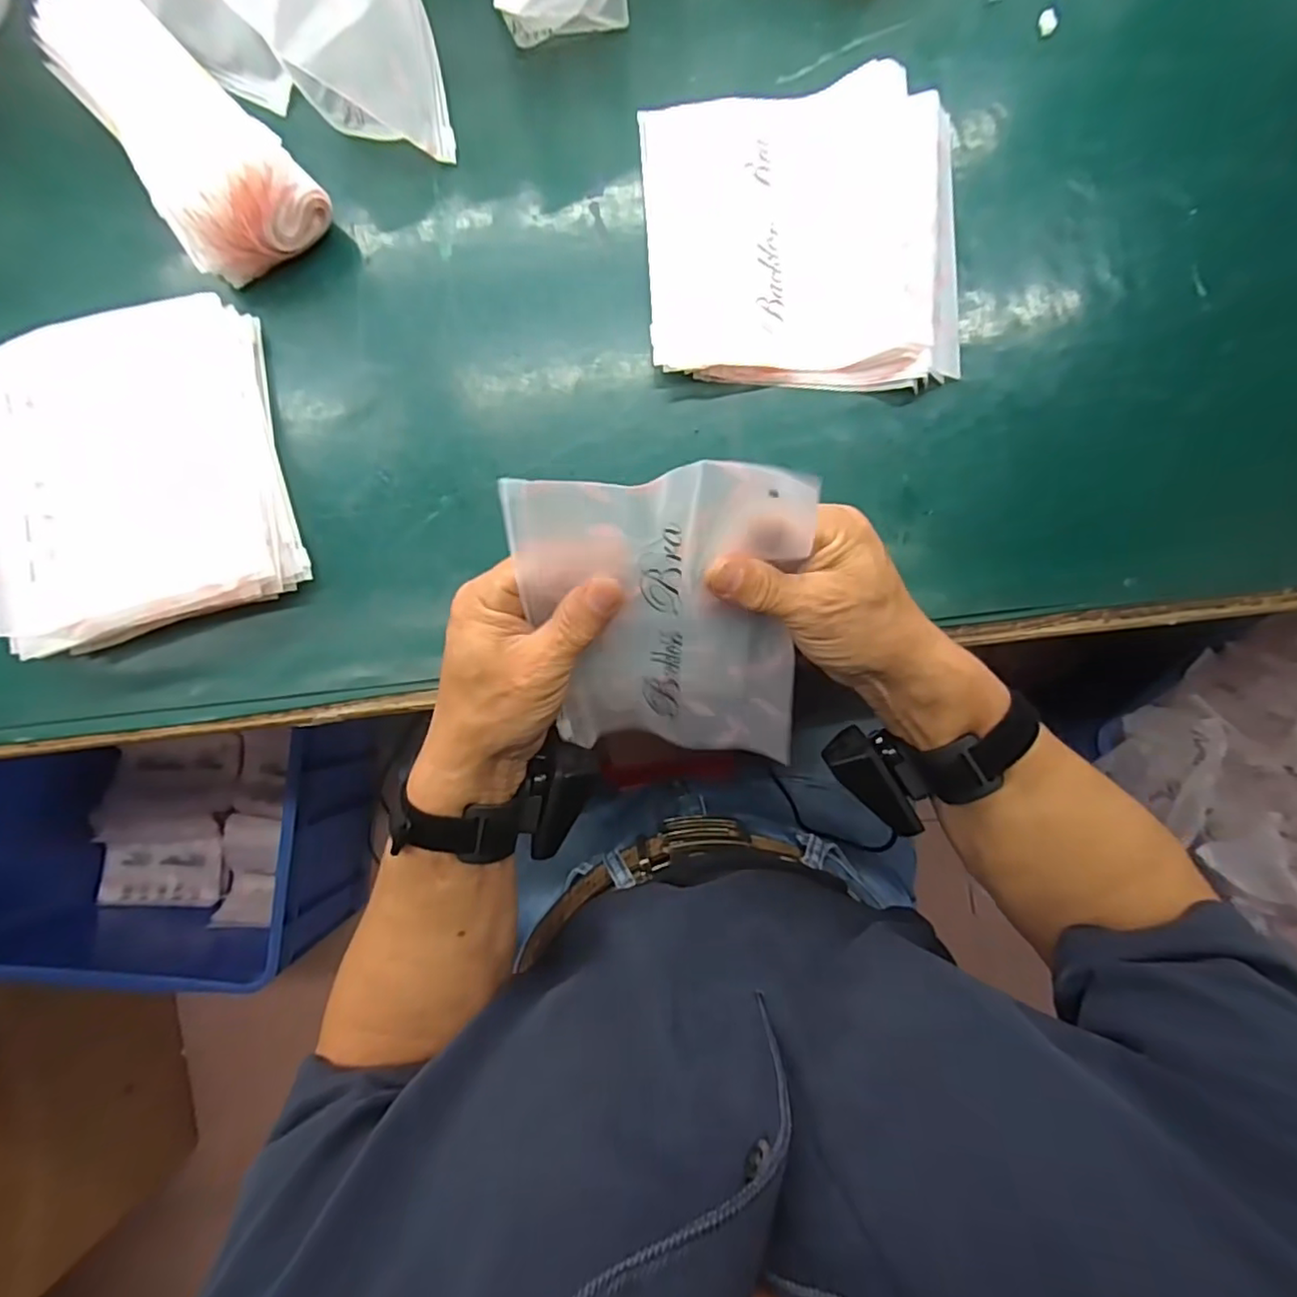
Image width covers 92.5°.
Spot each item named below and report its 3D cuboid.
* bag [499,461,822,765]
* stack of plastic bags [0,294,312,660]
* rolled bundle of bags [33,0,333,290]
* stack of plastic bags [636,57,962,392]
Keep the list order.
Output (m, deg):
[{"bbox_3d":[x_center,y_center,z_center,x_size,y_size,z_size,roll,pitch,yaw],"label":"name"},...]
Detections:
[{"bbox_3d":[0.010,-0.006,0.332,0.139,0.180,0.030,-3,45,-2],"label":"bag"},{"bbox_3d":[-0.319,-0.112,0.384,0.169,0.034,0.207,-15,84,-1],"label":"stack of plastic bags"},{"bbox_3d":[-0.302,-0.335,0.402,0.085,0.061,0.195,-40,85,-3],"label":"rolled bundle of bags"},{"bbox_3d":[0.100,-0.271,0.404,0.200,0.023,0.198,0,84,1],"label":"stack of plastic bags"}]

